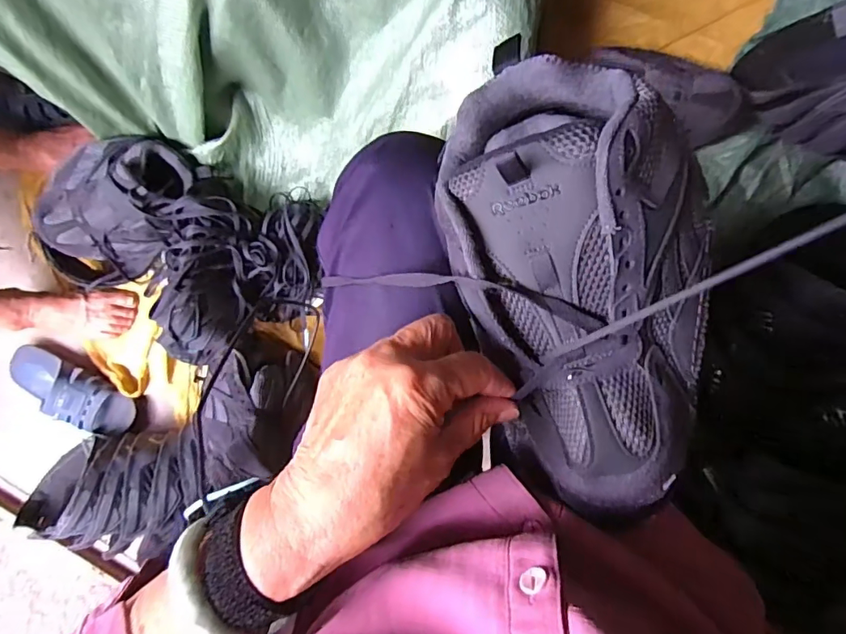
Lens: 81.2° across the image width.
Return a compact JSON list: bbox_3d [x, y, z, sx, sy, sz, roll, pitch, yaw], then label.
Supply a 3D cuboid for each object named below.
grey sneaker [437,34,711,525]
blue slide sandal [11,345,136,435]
[{"bbox_3d":[0.091,-0.012,0.278,0.132,0.108,0.245,-11,89,7],"label":"grey sneaker"},{"bbox_3d":[-0.603,0.124,0.821,0.235,0.057,0.088,25,93,7],"label":"blue slide sandal"}]

